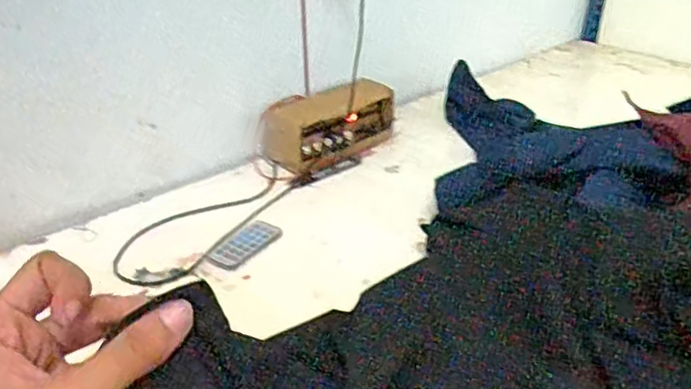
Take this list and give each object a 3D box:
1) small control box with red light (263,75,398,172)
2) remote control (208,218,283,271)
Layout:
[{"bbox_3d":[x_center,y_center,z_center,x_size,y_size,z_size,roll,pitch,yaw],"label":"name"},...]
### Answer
[{"bbox_3d":[-0.021,-0.106,0.852,0.193,0.083,0.071,-18,35,-27],"label":"small control box with red light"},{"bbox_3d":[-0.112,0.054,0.670,0.045,0.005,0.088,19,36,29],"label":"remote control"}]

